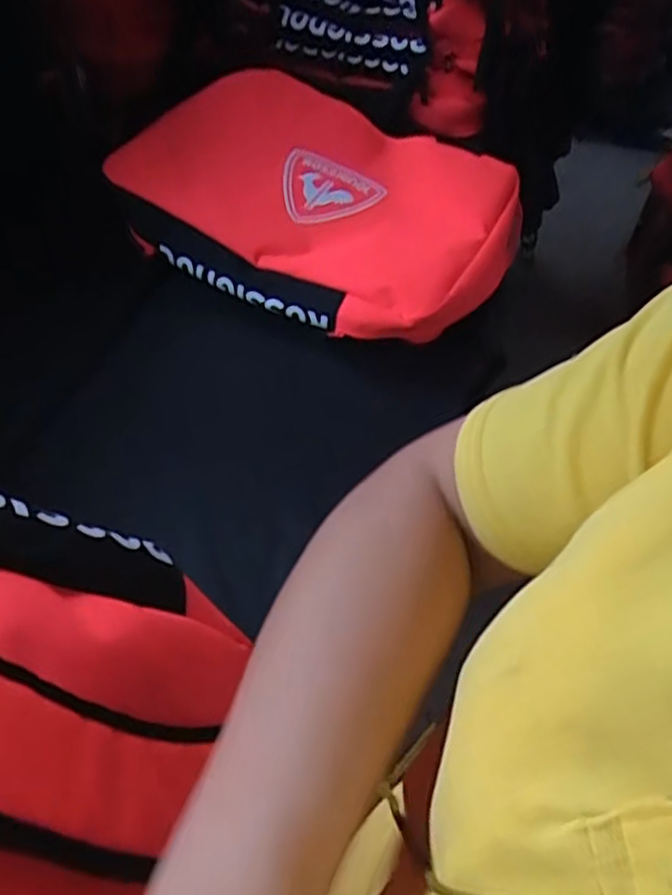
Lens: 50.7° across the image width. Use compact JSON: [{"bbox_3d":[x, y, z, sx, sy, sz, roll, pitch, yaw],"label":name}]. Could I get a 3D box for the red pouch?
[{"bbox_3d":[-0.029,-0.349,0.950,0.541,0.145,0.398,17,51,8],"label":"red pouch"}]

